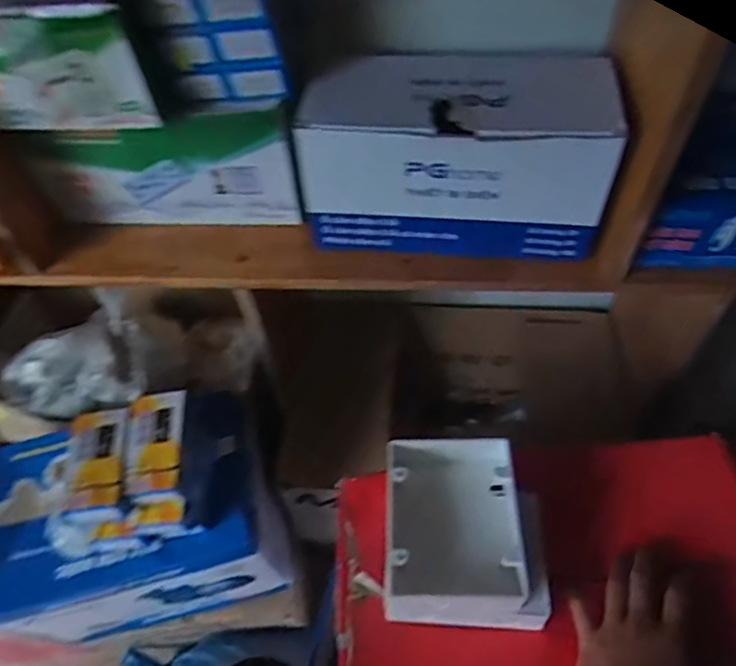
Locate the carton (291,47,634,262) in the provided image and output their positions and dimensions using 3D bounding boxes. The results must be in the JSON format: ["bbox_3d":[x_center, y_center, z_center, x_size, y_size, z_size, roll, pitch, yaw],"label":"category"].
[{"bbox_3d":[0.088,-0.180,0.585,0.287,0.149,0.133,2,53,4],"label":"carton"}]

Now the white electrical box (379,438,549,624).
[{"bbox_3d":[0.084,0.169,0.510,0.134,0.075,0.150,3,54,4],"label":"white electrical box"}]

